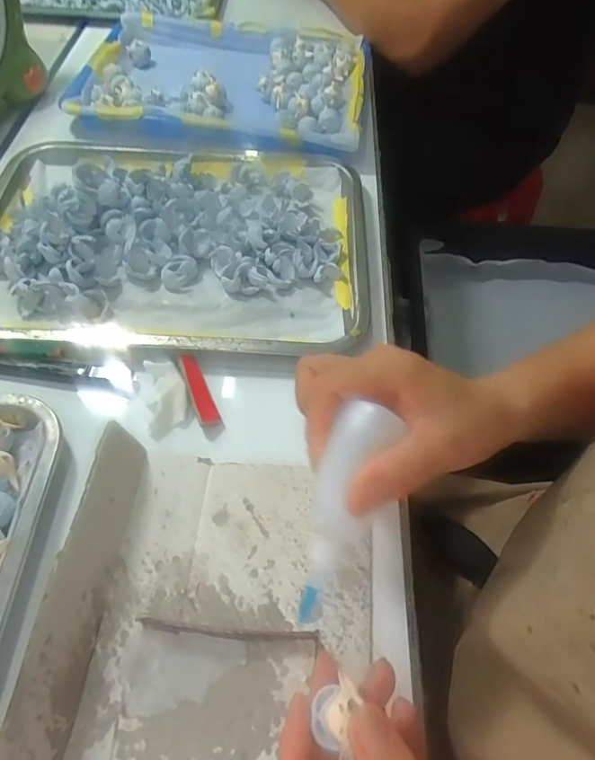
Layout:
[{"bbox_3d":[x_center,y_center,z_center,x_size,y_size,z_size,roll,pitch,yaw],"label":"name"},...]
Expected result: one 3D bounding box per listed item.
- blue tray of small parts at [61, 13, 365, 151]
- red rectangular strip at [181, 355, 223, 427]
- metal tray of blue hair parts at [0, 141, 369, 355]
[{"bbox_3d":[-0.082,-0.375,0.615,0.333,0.025,0.252,12,56,4],"label":"blue tray of small parts"},{"bbox_3d":[-0.073,0.007,0.380,0.015,0.011,0.058,-18,59,-16],"label":"red rectangular strip"},{"bbox_3d":[-0.110,-0.138,0.453,0.336,0.033,0.252,4,55,-1],"label":"metal tray of blue hair parts"}]

